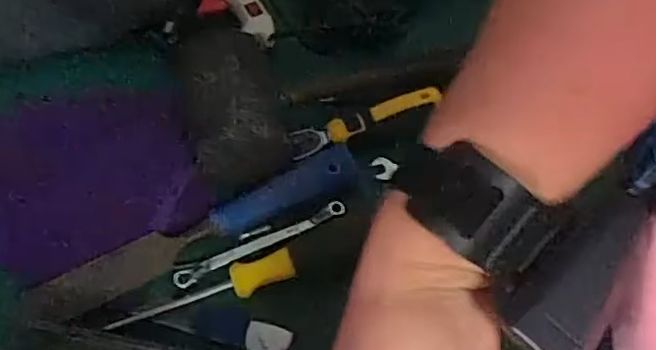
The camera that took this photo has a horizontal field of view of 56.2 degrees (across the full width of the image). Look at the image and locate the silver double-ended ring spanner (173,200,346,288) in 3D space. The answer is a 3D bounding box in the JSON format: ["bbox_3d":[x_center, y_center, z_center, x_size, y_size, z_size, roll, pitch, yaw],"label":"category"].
[{"bbox_3d":[-0.045,0.045,0.416,0.123,0.006,0.010,-24,65,-12],"label":"silver double-ended ring spanner"}]

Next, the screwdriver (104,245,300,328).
[{"bbox_3d":[-0.080,0.076,0.389,0.119,0.016,0.021,-19,64,-9],"label":"screwdriver"}]

